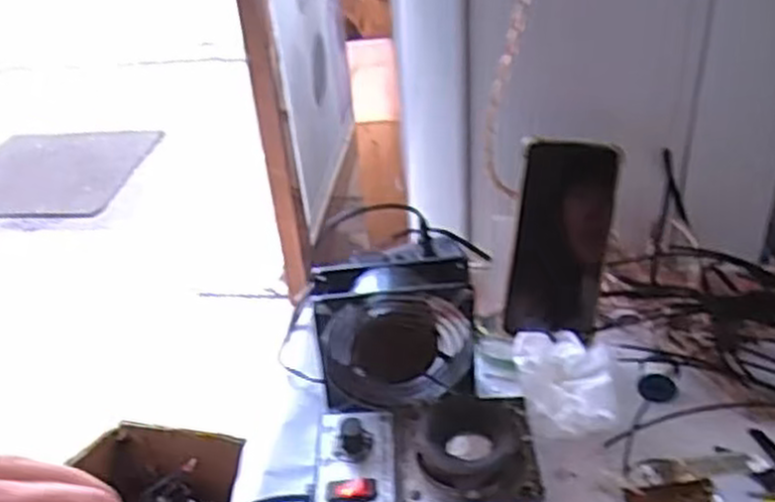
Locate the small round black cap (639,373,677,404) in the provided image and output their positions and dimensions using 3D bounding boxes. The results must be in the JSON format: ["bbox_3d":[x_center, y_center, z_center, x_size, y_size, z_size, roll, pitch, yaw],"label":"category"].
[{"bbox_3d":[0.210,0.106,0.617,0.026,0.023,0.010,-10,2,23],"label":"small round black cap"}]

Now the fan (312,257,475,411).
[{"bbox_3d":[0.007,0.071,0.609,0.118,0.104,0.084,-8,36,-4],"label":"fan"}]

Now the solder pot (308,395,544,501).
[{"bbox_3d":[0.025,0.145,0.543,0.148,0.051,0.096,-4,36,2],"label":"solder pot"}]

